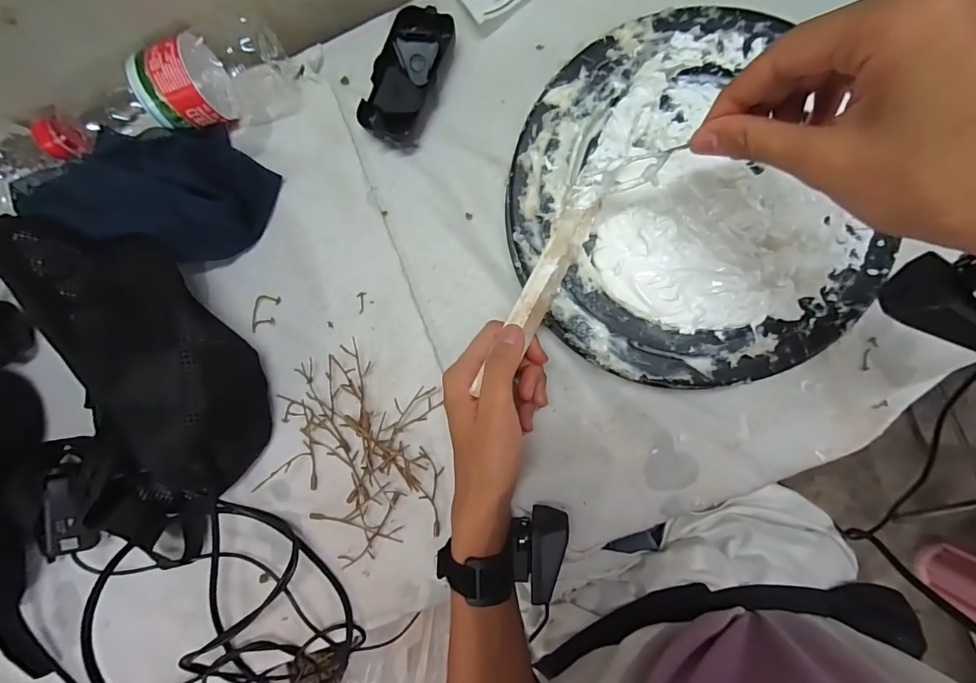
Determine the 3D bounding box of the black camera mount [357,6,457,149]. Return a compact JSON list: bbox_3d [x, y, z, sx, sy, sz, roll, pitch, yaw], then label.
[{"bbox_3d":[-0.066,-0.217,0.364,0.051,0.026,0.108,23,91,5],"label":"black camera mount"}]

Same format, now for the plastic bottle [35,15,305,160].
[{"bbox_3d":[-0.270,-0.206,0.365,0.223,0.067,0.074,-22,85,2],"label":"plastic bottle"}]

